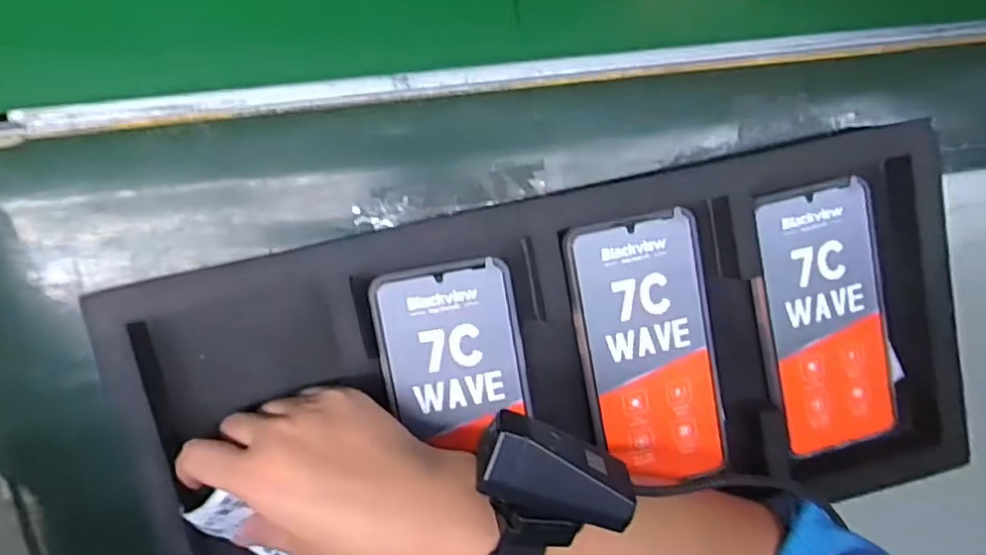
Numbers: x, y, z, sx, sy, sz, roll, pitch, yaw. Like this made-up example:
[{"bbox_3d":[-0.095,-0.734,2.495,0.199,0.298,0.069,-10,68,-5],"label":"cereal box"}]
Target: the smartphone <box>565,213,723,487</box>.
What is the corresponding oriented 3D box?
[{"bbox_3d":[0.095,0.044,0.364,0.076,0.014,0.156,-14,92,-7],"label":"smartphone"}]

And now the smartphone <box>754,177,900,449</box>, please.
[{"bbox_3d":[0.203,0.024,0.374,0.076,0.010,0.157,-12,92,-7],"label":"smartphone"}]

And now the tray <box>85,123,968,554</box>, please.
[{"bbox_3d":[0.048,0.065,0.361,0.466,0.025,0.227,-12,91,-6],"label":"tray"}]

